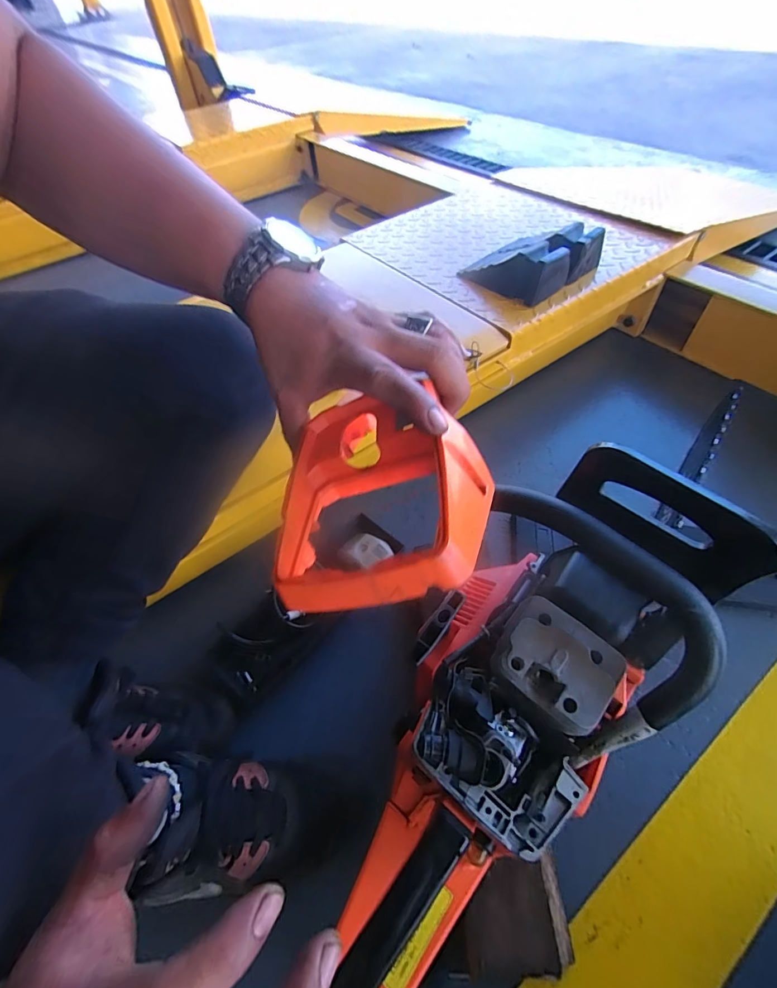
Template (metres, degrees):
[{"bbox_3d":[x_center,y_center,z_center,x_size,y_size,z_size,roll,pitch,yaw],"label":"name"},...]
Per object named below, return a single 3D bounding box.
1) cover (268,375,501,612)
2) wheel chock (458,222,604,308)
[{"bbox_3d":[-0.011,0.005,0.248,0.134,0.033,0.129,-6,60,30],"label":"cover"},{"bbox_3d":[0.243,-0.416,0.726,0.178,0.071,0.175,-36,59,-20],"label":"wheel chock"}]

